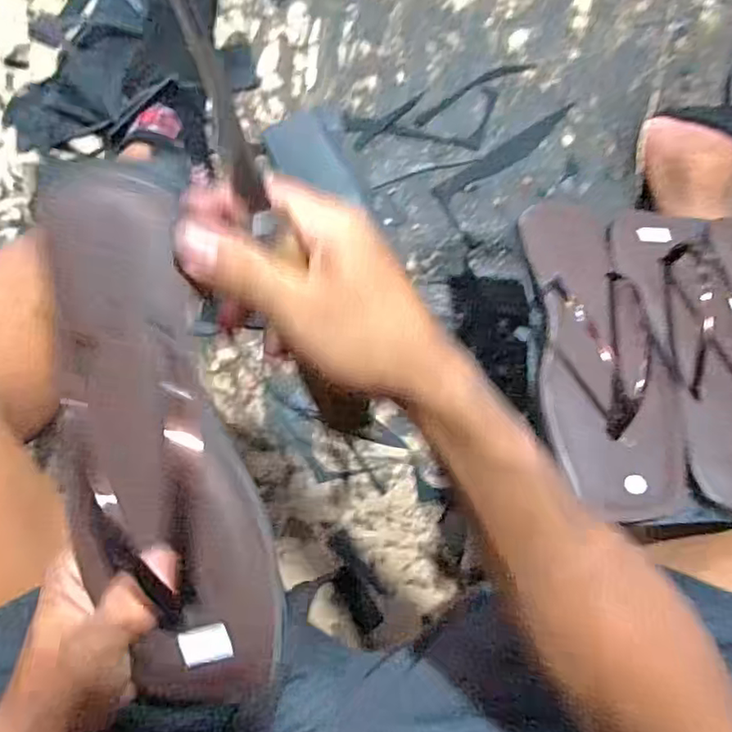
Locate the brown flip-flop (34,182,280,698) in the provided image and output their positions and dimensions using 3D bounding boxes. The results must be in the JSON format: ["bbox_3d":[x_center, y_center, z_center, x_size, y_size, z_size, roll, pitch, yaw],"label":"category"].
[{"bbox_3d":[-0.094,0.032,0.256,0.074,0.028,0.231,-16,88,-3],"label":"brown flip-flop"}]

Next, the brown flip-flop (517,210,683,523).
[{"bbox_3d":[0.167,-0.027,0.421,0.099,0.048,0.265,-1,61,-2],"label":"brown flip-flop"}]

